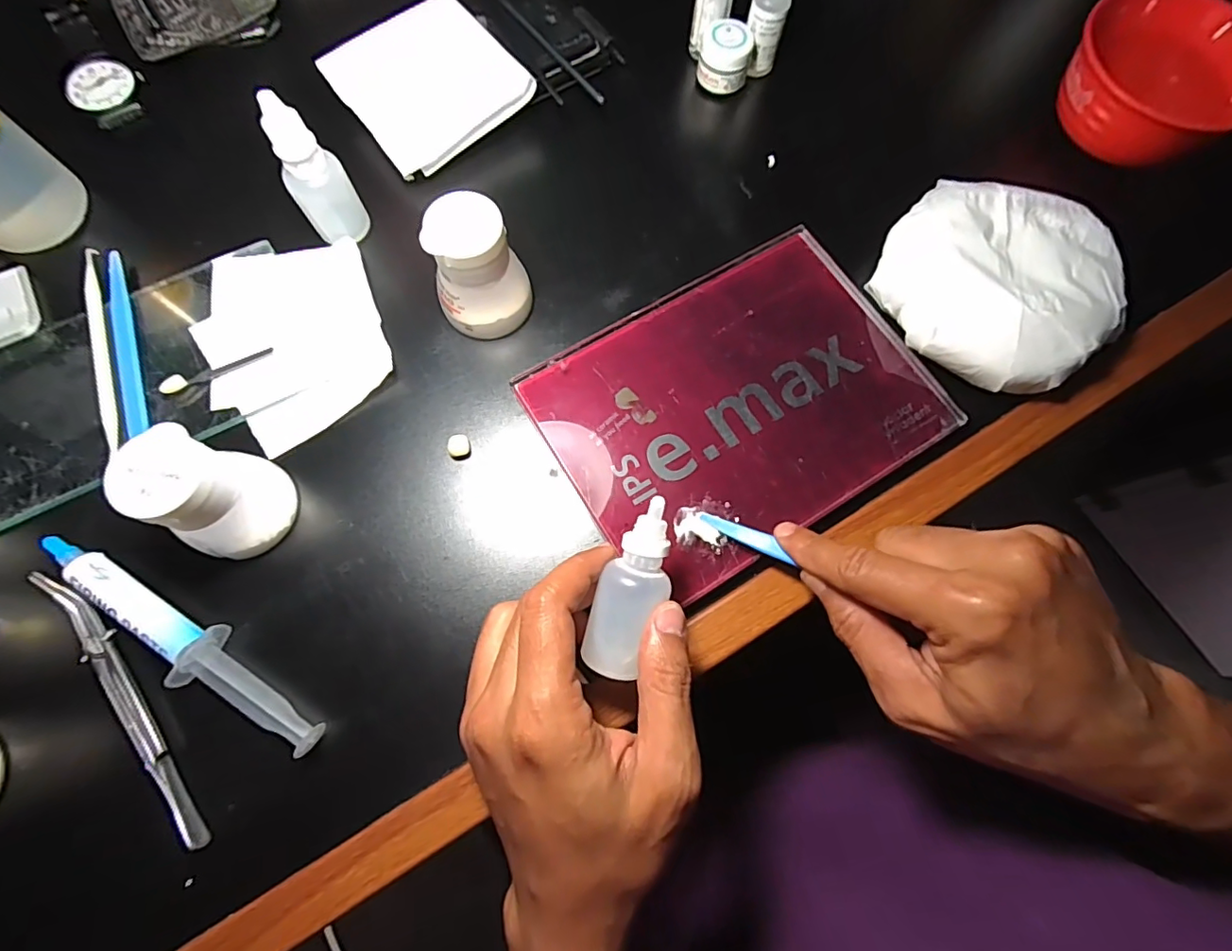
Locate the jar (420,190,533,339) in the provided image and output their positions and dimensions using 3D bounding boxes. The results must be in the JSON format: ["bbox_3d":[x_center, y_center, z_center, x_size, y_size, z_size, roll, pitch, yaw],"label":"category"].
[{"bbox_3d":[-0.070,-0.106,0.282,0.042,0.059,0.041,1,74,-2],"label":"jar"}]

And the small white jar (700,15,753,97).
[{"bbox_3d":[0.071,-0.271,0.355,0.032,0.026,0.032,1,74,-2],"label":"small white jar"}]

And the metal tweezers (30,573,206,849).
[{"bbox_3d":[-0.218,0.101,0.243,0.015,0.013,0.139,-37,79,-11],"label":"metal tweezers"}]

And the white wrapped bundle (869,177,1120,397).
[{"bbox_3d":[0.206,-0.104,0.300,0.115,0.039,0.109,1,74,-2],"label":"white wrapped bundle"}]

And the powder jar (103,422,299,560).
[{"bbox_3d":[-0.182,0.009,0.245,0.044,0.060,0.046,-15,76,-6],"label":"powder jar"}]

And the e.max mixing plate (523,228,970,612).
[{"bbox_3d":[0.067,-0.041,0.296,0.197,0.008,0.146,-31,78,-10],"label":"e.max mixing plate"}]

